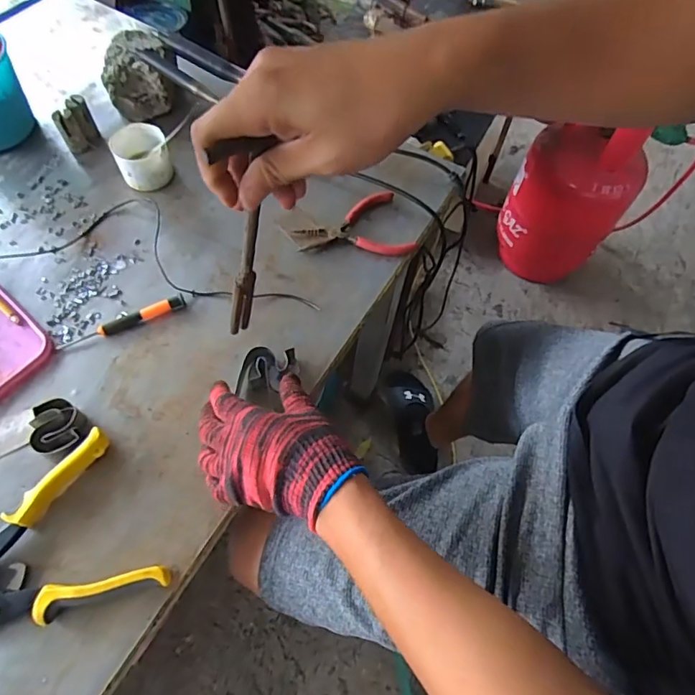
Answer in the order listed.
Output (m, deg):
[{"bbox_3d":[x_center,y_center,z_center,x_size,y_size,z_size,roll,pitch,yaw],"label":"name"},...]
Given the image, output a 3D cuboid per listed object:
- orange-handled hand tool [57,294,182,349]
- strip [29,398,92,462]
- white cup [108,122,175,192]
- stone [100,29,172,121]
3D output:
[{"bbox_3d":[-0.247,-0.029,0.559,0.138,0.015,0.019,-25,68,-17],"label":"orange-handled hand tool"},{"bbox_3d":[-0.277,0.079,0.491,0.043,0.027,0.055,-15,65,-12],"label":"strip"},{"bbox_3d":[-0.261,-0.242,0.651,0.065,0.053,0.067,2,63,-4],"label":"white cup"},{"bbox_3d":[-0.286,-0.377,0.706,0.090,0.071,0.103,-9,64,-9],"label":"stone"}]

